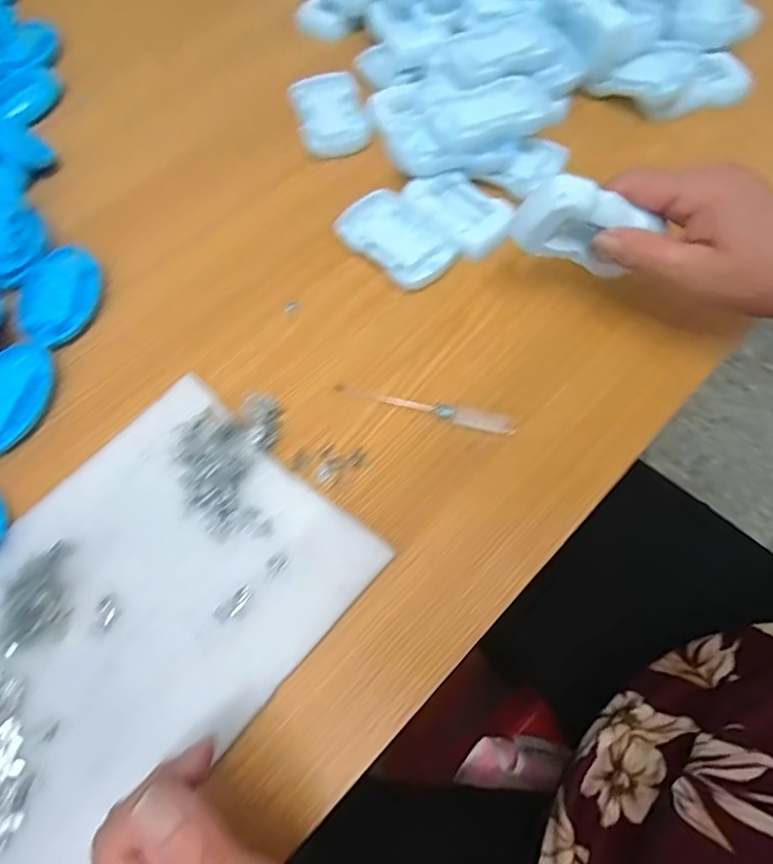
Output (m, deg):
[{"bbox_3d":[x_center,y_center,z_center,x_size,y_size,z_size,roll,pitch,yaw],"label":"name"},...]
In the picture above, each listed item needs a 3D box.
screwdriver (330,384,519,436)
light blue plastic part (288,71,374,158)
[{"bbox_3d":[0.025,-0.015,0.374,0.116,0.009,0.012,11,67,8],"label":"screwdriver"},{"bbox_3d":[-0.048,-0.273,0.495,0.058,0.015,0.083,-15,66,-4],"label":"light blue plastic part"}]

